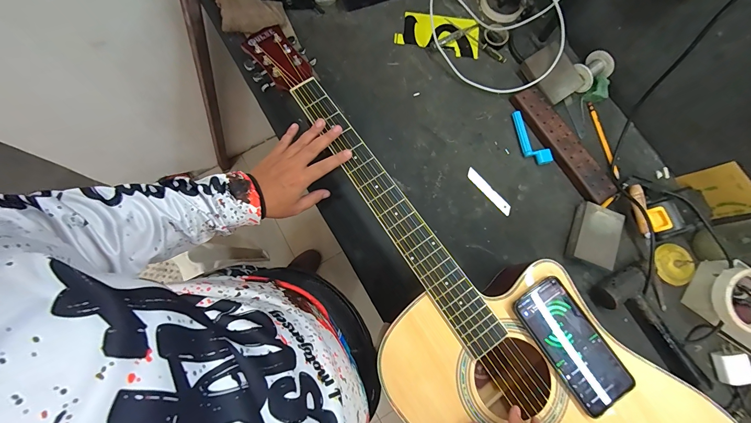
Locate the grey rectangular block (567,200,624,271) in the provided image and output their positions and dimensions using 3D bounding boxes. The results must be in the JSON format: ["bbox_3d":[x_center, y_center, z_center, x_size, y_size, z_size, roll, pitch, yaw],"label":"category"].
[{"bbox_3d":[0.379,0.041,0.551,0.074,0.029,0.100,21,77,3],"label":"grey rectangular block"}]

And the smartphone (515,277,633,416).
[{"bbox_3d":[0.256,0.171,0.414,0.076,0.009,0.162,-32,80,-8],"label":"smartphone"}]

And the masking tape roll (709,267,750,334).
[{"bbox_3d":[0.561,0.133,0.485,0.083,0.033,0.093,-13,78,-5],"label":"masking tape roll"}]

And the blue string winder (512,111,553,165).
[{"bbox_3d":[0.284,-0.133,0.599,0.042,0.012,0.112,-31,80,-8],"label":"blue string winder"}]

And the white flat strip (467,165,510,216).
[{"bbox_3d":[0.207,-0.036,0.584,0.020,0.004,0.104,-41,81,-10],"label":"white flat strip"}]

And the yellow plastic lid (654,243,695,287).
[{"bbox_3d":[0.519,0.092,0.554,0.062,0.017,0.069,-35,79,-1],"label":"yellow plastic lid"}]

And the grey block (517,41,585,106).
[{"bbox_3d":[0.330,-0.255,0.603,0.079,0.030,0.100,-37,96,9],"label":"grey block"}]

